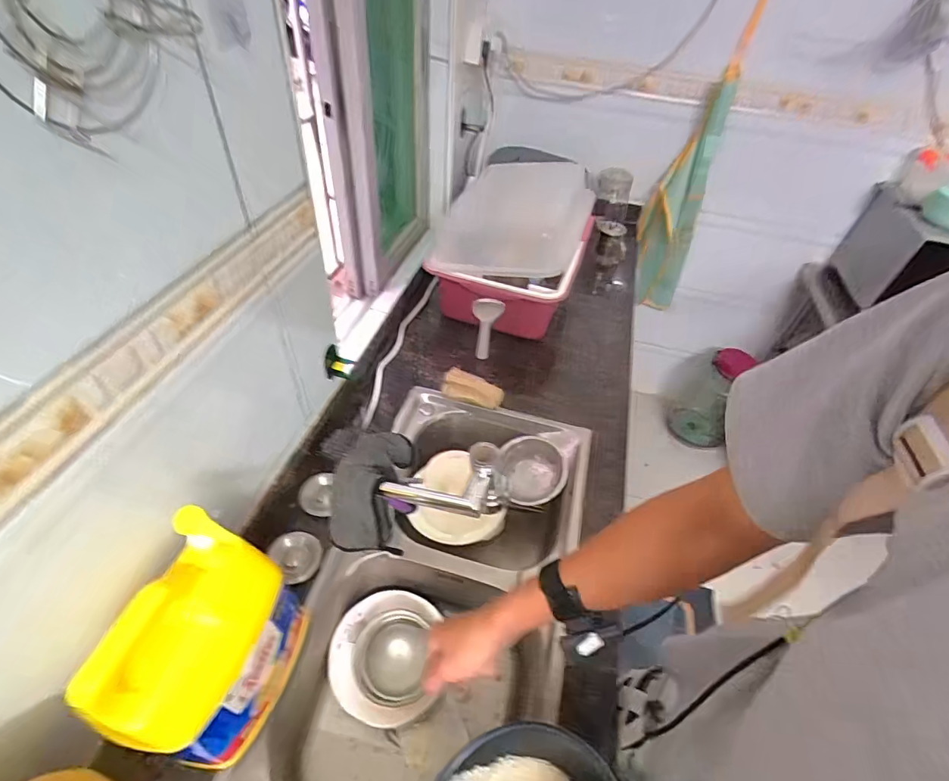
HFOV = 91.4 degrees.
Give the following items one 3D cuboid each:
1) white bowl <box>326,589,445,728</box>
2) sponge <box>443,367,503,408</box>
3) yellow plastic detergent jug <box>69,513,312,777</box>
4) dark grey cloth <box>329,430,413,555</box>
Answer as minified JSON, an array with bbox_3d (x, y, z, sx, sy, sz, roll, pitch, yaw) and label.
[{"bbox_3d":[-0.156,0.442,0.789,0.180,0.057,0.200,0,46,-6],"label":"white bowl"},{"bbox_3d":[-0.003,-0.003,1.064,0.137,0.033,0.064,20,46,-6],"label":"sponge"},{"bbox_3d":[-0.283,0.280,0.508,0.095,0.280,0.185,9,46,2],"label":"yellow plastic detergent jug"},{"bbox_3d":[-0.136,0.127,0.638,0.067,0.123,0.148,17,47,11],"label":"dark grey cloth"}]

